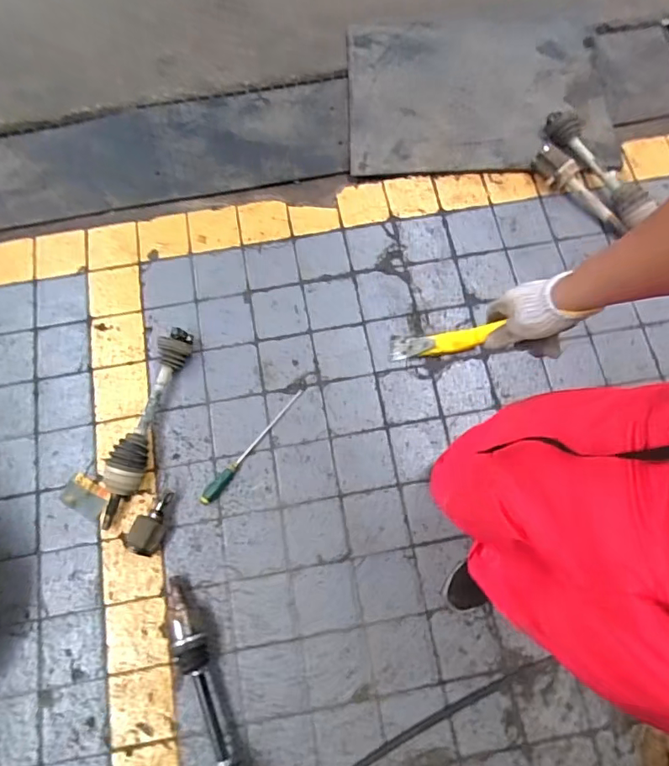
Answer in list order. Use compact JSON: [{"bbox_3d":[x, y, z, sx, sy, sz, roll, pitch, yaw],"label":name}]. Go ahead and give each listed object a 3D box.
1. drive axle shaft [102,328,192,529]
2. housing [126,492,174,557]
[{"bbox_3d":[-0.495,0.104,1.303,0.096,0.090,0.543,13,72,4],"label":"drive axle shaft"},{"bbox_3d":[-0.457,0.342,1.228,0.081,0.072,0.155,11,72,3],"label":"housing"}]

